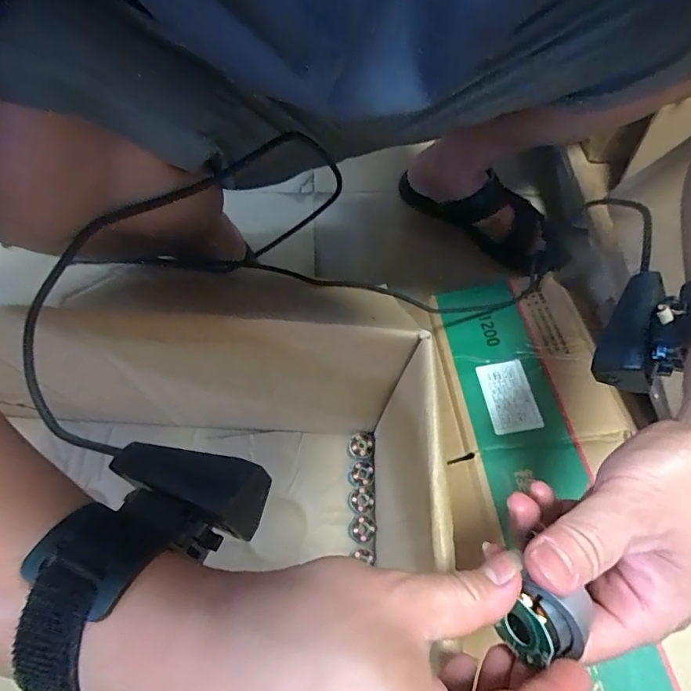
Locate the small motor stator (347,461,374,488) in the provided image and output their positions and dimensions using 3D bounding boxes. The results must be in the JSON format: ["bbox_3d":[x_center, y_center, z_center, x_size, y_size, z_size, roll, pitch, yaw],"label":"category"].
[{"bbox_3d":[0.017,0.155,0.526,0.031,0.021,0.027,-20,68,-12],"label":"small motor stator"}]

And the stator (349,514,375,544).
[{"bbox_3d":[0.019,0.207,0.498,0.026,0.016,0.027,1,65,-3],"label":"stator"}]

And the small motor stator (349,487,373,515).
[{"bbox_3d":[0.018,0.180,0.513,0.028,0.024,0.028,1,65,-3],"label":"small motor stator"}]

